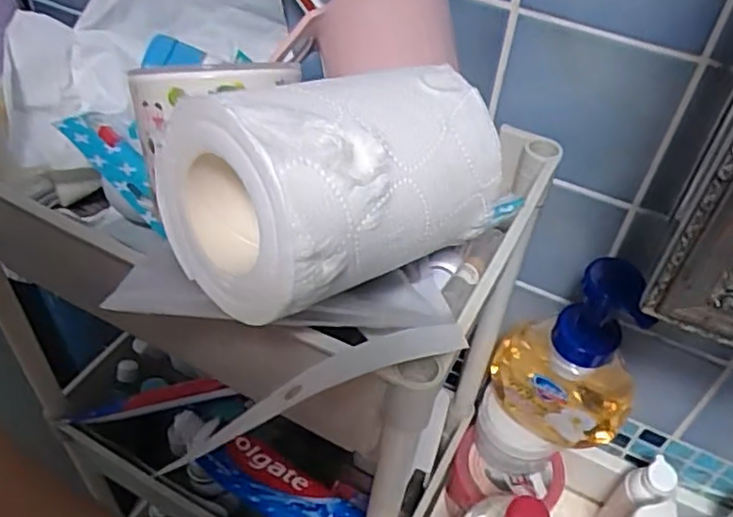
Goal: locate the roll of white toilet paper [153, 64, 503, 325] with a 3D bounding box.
[{"bbox_3d":[-0.011,-0.037,0.246,0.116,0.073,0.079,-31,56,-28],"label":"roll of white toilet paper"}]

